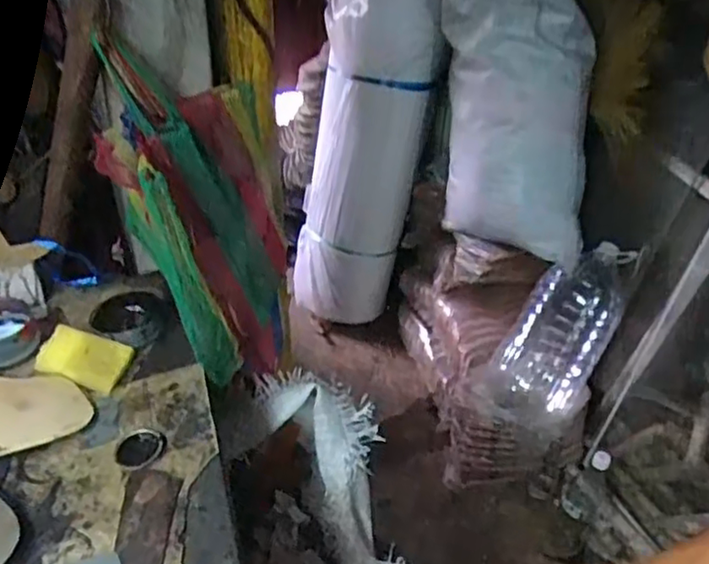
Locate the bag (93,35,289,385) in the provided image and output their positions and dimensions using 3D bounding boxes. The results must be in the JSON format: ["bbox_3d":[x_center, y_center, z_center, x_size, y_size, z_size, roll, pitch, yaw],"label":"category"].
[{"bbox_3d":[-0.167,-0.062,0.733,0.161,0.347,0.272,-7,38,-6],"label":"bag"}]

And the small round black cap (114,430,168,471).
[{"bbox_3d":[-0.195,0.151,0.592,0.041,0.007,0.039,4,39,-3],"label":"small round black cap"}]

